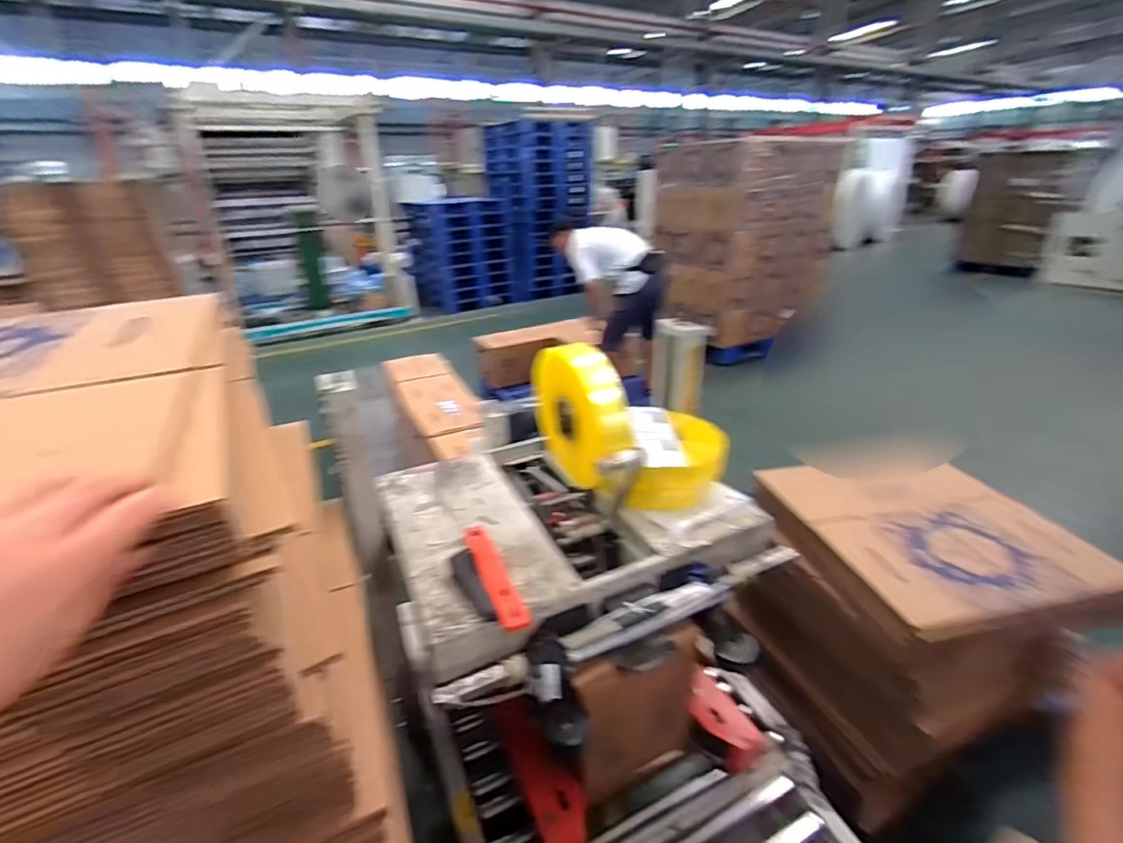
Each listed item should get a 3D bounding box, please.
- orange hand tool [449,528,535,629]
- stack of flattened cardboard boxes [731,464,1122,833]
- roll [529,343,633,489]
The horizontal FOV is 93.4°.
[{"bbox_3d":[-0.139,0.265,0.917,0.091,0.034,0.270,-13,27,-22],"label":"orange hand tool"},{"bbox_3d":[0.929,0.542,1.428,0.681,0.597,0.569,-10,26,-15],"label":"stack of flattened cardboard boxes"},{"bbox_3d":[0.034,-0.018,0.960,0.075,0.244,0.279,-14,27,-23],"label":"roll"}]

